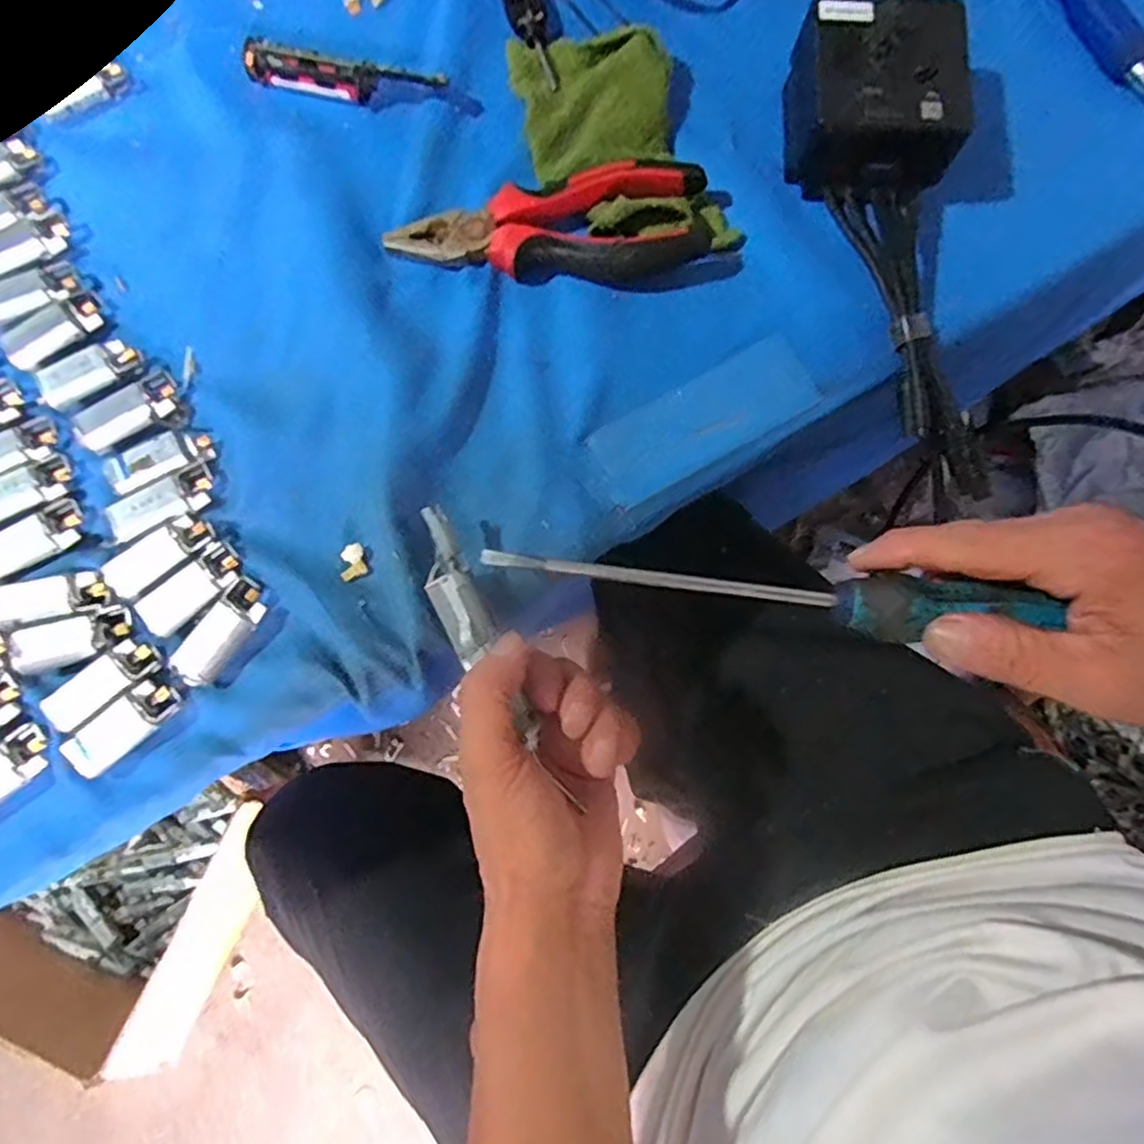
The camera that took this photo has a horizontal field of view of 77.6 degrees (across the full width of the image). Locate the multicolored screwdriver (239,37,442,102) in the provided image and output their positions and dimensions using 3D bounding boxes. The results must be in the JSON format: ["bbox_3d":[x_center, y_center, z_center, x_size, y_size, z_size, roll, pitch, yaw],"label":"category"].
[{"bbox_3d":[-0.120,-0.257,0.371,0.106,0.020,0.014,14,77,2],"label":"multicolored screwdriver"}]

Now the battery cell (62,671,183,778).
[{"bbox_3d":[-0.191,0.065,0.302,0.021,0.007,0.047,44,80,8],"label":"battery cell"}]

